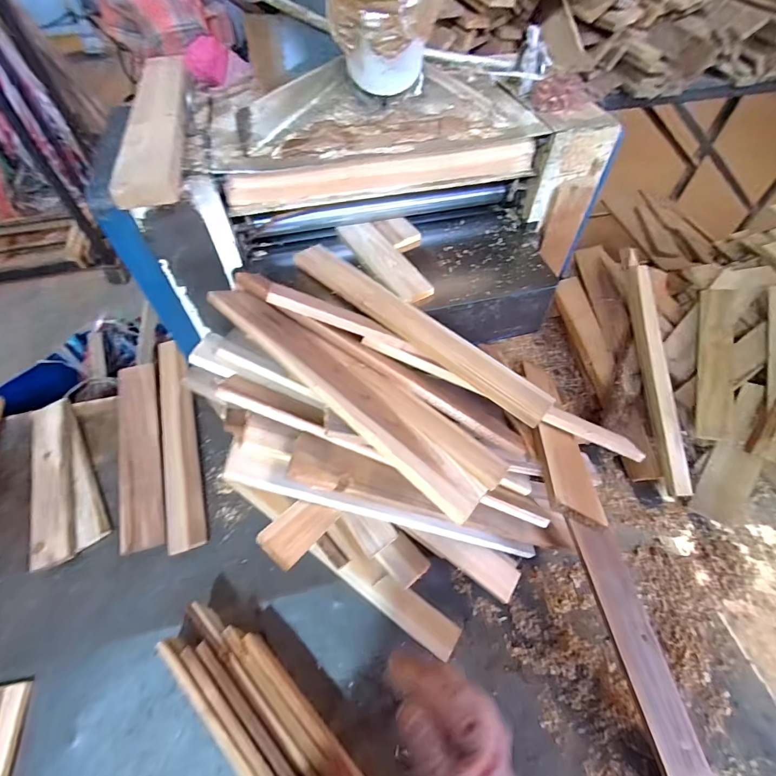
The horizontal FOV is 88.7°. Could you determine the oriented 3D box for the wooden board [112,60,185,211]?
[{"bbox_3d":[-0.363,-0.426,0.630,0.077,0.029,0.477,-10,57,-11],"label":"wooden board"}]

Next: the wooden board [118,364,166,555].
[{"bbox_3d":[-0.494,0.117,0.789,0.075,0.025,0.407,-16,57,-12],"label":"wooden board"}]

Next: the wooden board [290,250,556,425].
[{"bbox_3d":[0.032,-0.103,0.635,0.495,0.029,0.064,38,62,22],"label":"wooden board"}]

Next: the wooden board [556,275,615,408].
[{"bbox_3d":[0.449,-0.119,0.905,0.068,0.037,0.320,-3,61,-2],"label":"wooden board"}]

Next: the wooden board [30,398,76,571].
[{"bbox_3d":[-0.633,0.162,0.743,0.072,0.017,0.339,-20,58,-14],"label":"wooden board"}]

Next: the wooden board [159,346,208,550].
[{"bbox_3d":[-0.428,0.089,0.812,0.064,0.023,0.477,-15,57,-12],"label":"wooden board"}]

